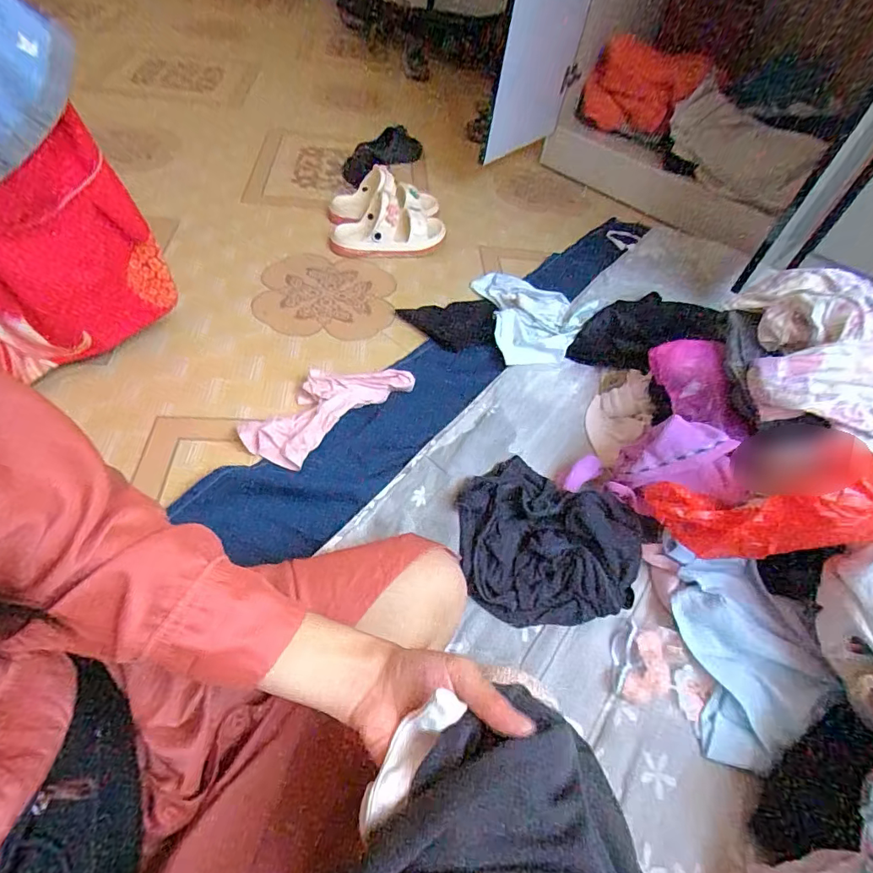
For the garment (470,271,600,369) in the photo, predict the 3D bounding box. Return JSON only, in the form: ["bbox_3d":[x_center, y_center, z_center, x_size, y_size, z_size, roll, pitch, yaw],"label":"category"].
[{"bbox_3d":[0.197,-0.269,0.992,0.186,0.061,0.307,-7,50,-11],"label":"garment"}]

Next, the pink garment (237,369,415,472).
[{"bbox_3d":[-0.179,-0.053,0.780,0.125,0.036,0.275,36,56,24],"label":"pink garment"}]

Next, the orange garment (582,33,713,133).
[{"bbox_3d":[0.568,-0.976,1.351,0.335,0.204,0.062,38,55,18],"label":"orange garment"}]

